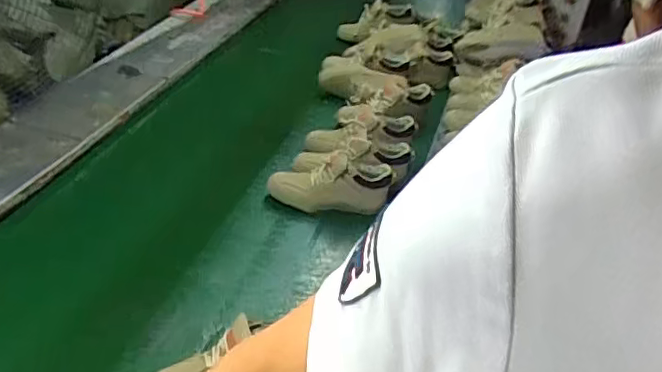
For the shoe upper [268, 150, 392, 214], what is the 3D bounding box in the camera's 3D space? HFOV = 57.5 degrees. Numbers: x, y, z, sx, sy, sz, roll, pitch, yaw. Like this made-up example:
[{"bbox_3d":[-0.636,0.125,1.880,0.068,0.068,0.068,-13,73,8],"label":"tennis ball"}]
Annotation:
[{"bbox_3d":[-0.004,-0.005,1.340,0.263,0.119,0.069,-3,37,7],"label":"shoe upper"}]

